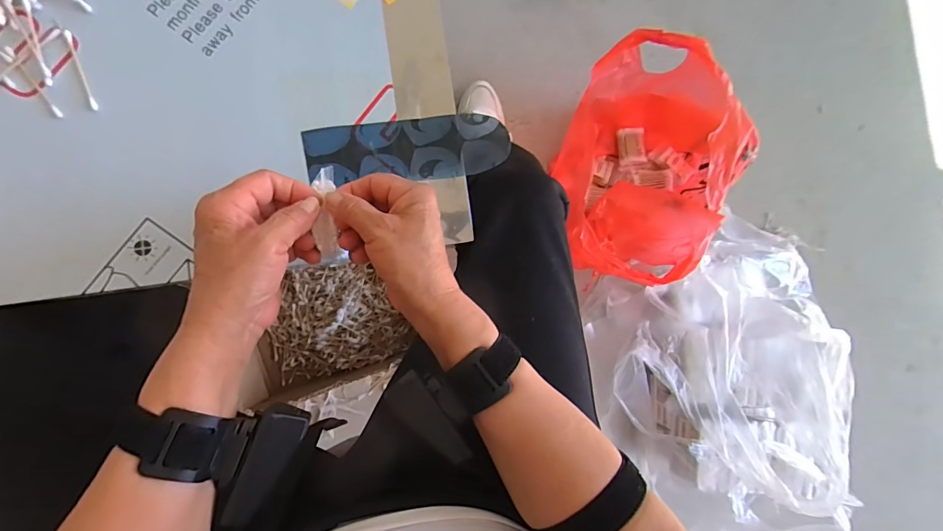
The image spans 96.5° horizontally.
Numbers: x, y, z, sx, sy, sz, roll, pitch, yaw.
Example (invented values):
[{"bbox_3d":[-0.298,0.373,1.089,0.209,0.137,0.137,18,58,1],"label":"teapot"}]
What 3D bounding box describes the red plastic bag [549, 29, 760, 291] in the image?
[{"bbox_3d":[0.320,-0.171,0.785,0.294,0.200,0.420,18,86,-7],"label":"red plastic bag"}]

